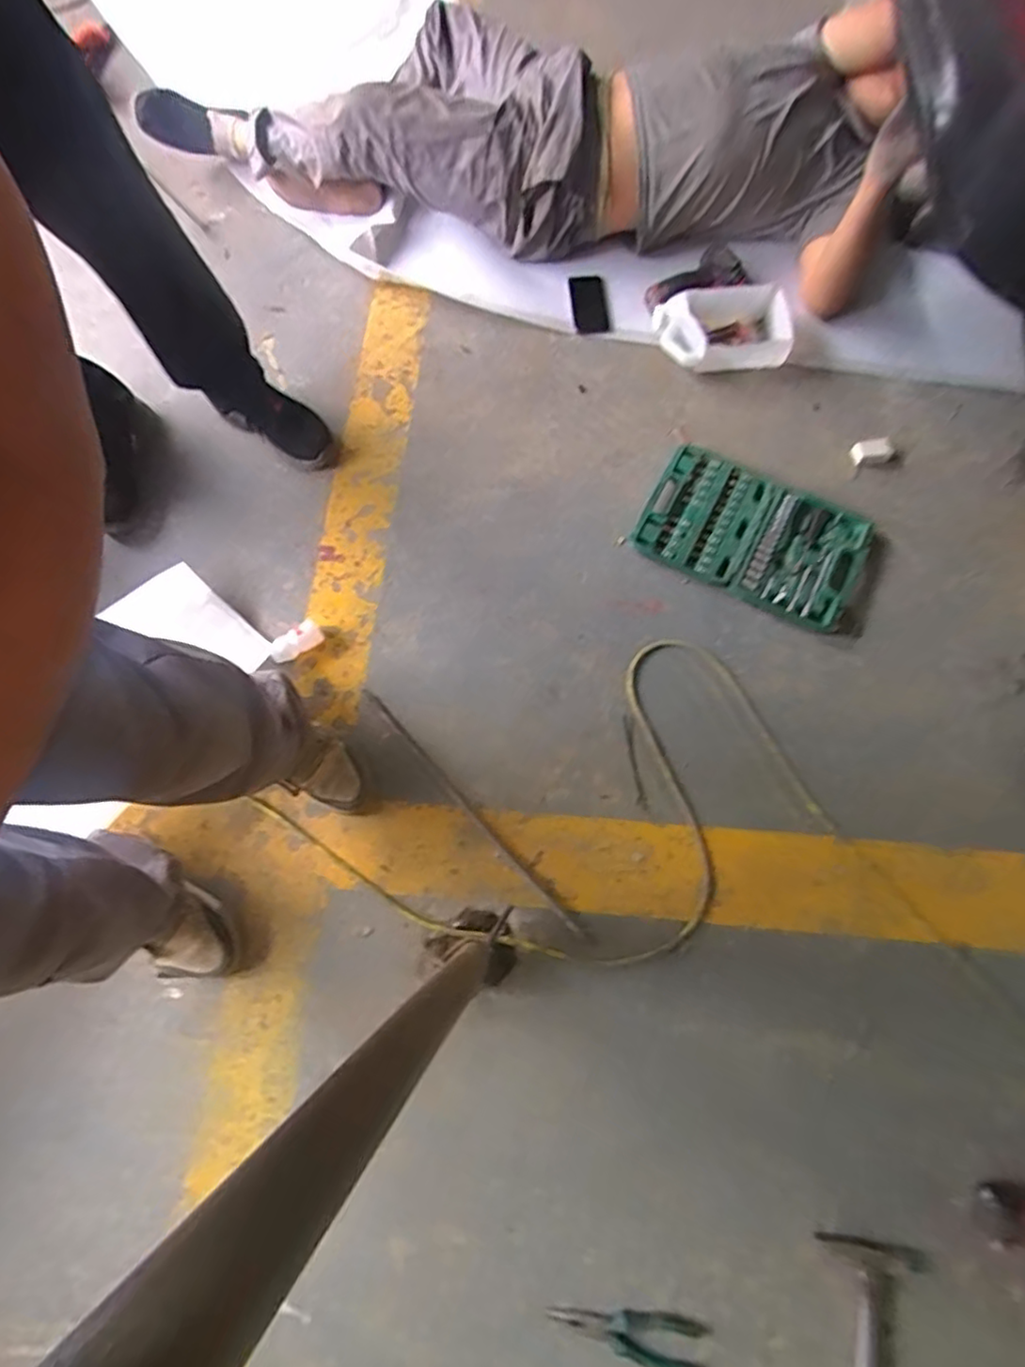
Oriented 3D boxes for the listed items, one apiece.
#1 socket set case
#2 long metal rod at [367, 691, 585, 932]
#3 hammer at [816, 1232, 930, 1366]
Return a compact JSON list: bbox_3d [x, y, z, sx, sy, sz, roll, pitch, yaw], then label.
[{"bbox_3d":[0.437,-0.274,1.141,0.386,0.041,0.248,29,73,8],"label":"socket set case"},{"bbox_3d":[-0.071,0.199,0.997,0.018,0.007,0.505,-41,77,-13],"label":"long metal rod"},{"bbox_3d":[0.437,0.861,0.763,0.124,0.025,0.294,13,72,3],"label":"hammer"}]

